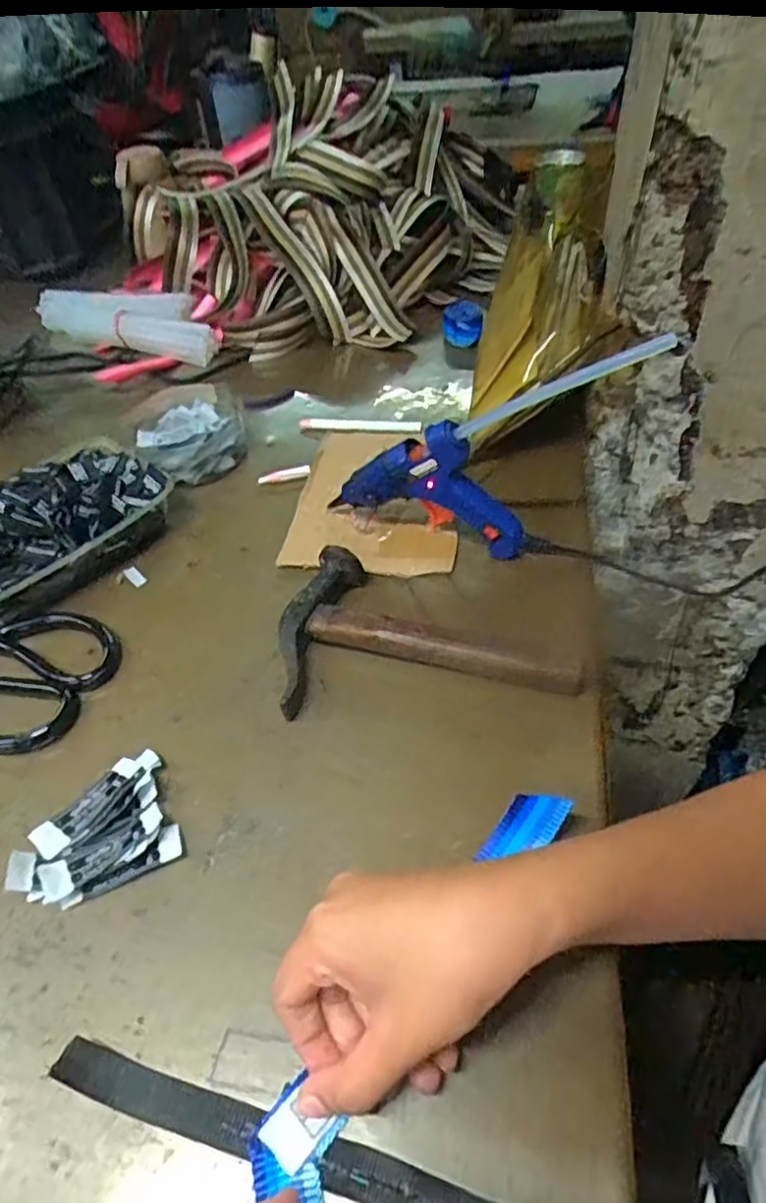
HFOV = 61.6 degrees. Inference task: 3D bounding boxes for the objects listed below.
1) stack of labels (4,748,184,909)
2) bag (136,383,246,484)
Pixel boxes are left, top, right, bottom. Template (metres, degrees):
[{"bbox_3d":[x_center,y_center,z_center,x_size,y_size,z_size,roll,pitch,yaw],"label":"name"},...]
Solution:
[{"bbox_3d":[-0.152,0.118,0.339,0.077,0.015,0.066,-21,50,-14],"label":"stack of labels"},{"bbox_3d":[-0.166,-0.145,0.561,0.088,0.036,0.105,-14,48,-8],"label":"bag"}]

